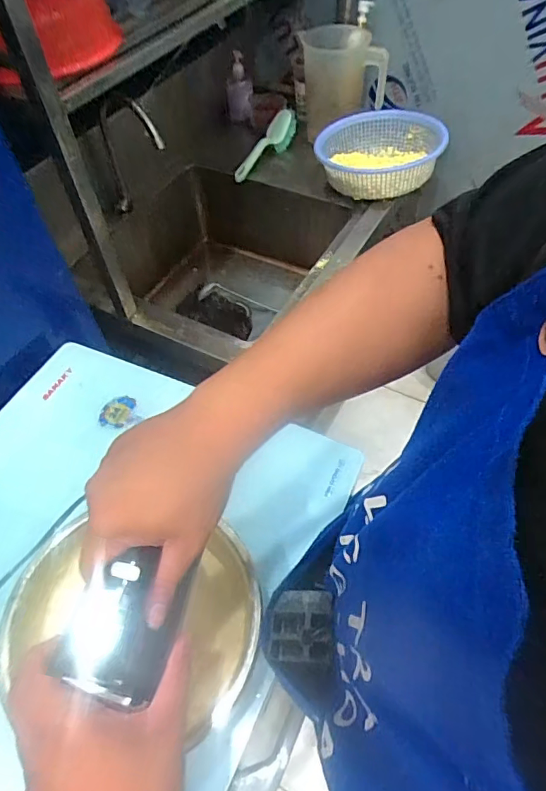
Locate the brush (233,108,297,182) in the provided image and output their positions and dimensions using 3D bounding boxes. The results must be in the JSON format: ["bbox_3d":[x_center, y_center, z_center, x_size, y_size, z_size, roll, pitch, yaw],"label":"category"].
[{"bbox_3d":[-0.020,-0.665,1.310,0.065,0.068,0.267,38,81,26],"label":"brush"}]

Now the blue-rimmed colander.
[{"bbox_3d":[0.256,-0.574,1.180,0.291,0.126,0.273,3,54,6],"label":"blue-rimmed colander"}]

